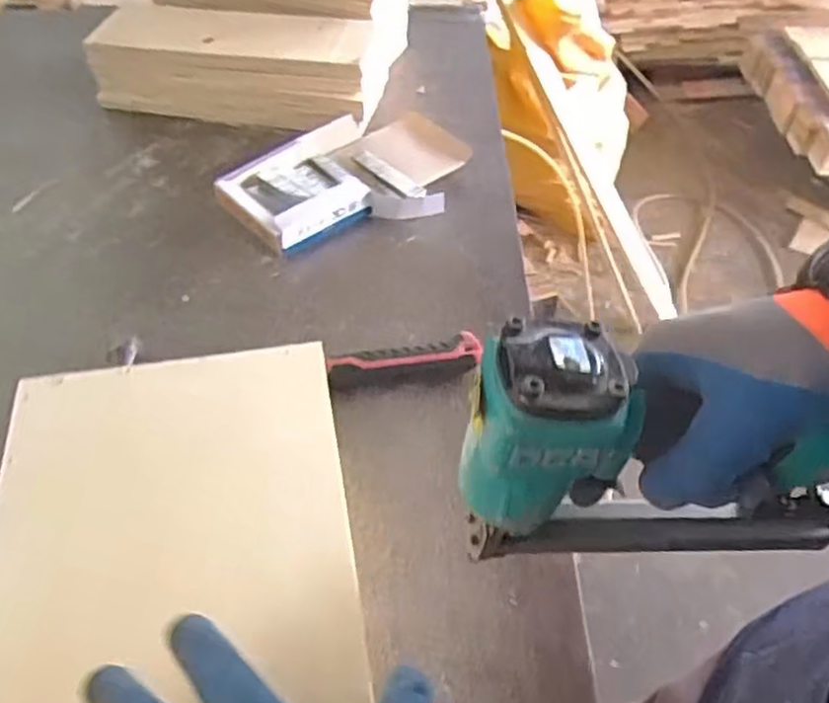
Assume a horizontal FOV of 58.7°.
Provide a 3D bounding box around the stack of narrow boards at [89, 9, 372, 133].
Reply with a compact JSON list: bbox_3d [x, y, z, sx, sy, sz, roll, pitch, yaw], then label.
[{"bbox_3d":[-0.227,-0.367,0.949,0.351,0.092,0.126,8,49,6],"label":"stack of narrow boards"}]

